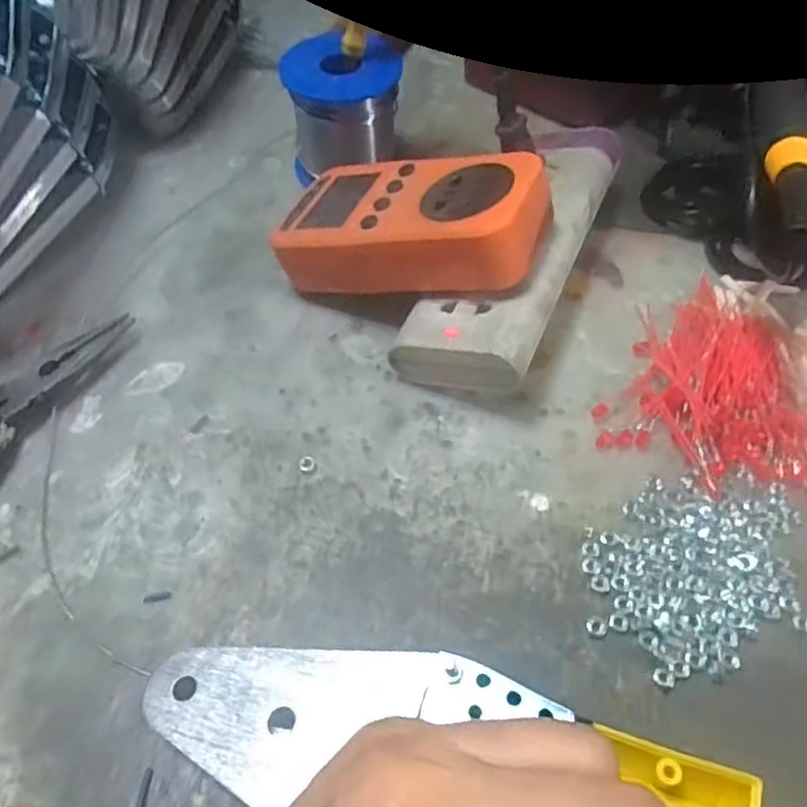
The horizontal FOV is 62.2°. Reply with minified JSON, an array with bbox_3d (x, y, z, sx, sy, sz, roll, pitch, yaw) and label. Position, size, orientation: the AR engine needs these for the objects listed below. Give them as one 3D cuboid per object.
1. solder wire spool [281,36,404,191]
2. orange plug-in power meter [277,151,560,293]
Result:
[{"bbox_3d":[-0.034,-0.166,0.384,0.054,0.067,0.054,-1,56,2],"label":"solder wire spool"},{"bbox_3d":[0.004,-0.079,0.317,0.123,0.044,0.068,6,59,29],"label":"orange plug-in power meter"}]

